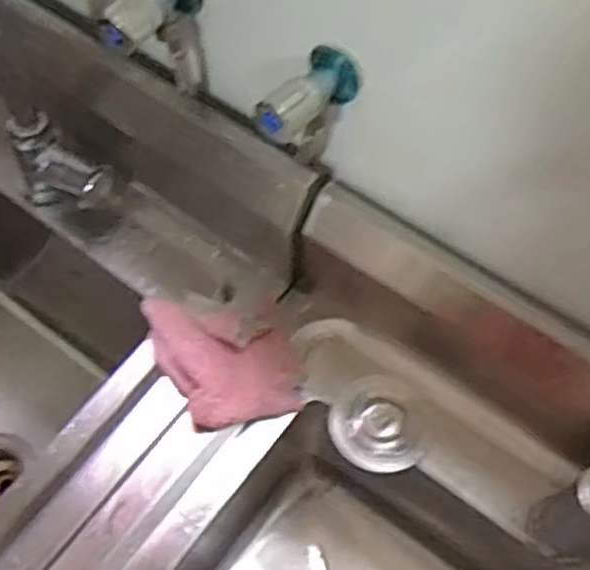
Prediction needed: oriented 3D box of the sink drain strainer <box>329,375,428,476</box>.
[{"bbox_3d":[0.074,0.117,0.649,0.081,0.034,0.076,1,60,-2],"label":"sink drain strainer"}]

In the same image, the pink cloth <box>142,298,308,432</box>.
[{"bbox_3d":[-0.060,0.056,0.666,0.117,0.033,0.136,-18,62,-13],"label":"pink cloth"}]

